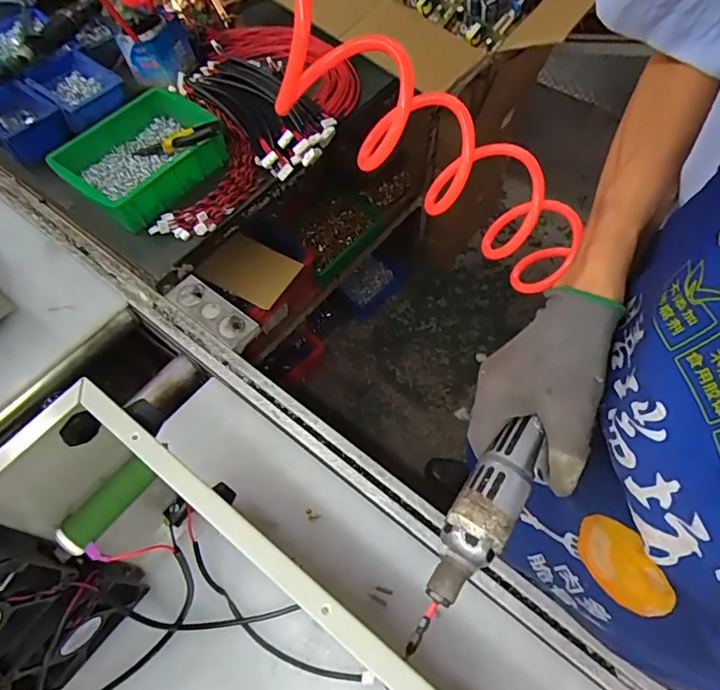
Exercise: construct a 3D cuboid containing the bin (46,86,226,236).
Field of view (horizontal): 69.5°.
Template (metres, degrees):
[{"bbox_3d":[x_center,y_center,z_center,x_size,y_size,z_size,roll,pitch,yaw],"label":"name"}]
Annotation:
[{"bbox_3d":[-0.348,-0.318,0.877,0.175,0.088,0.271,38,68,19],"label":"bin"}]

